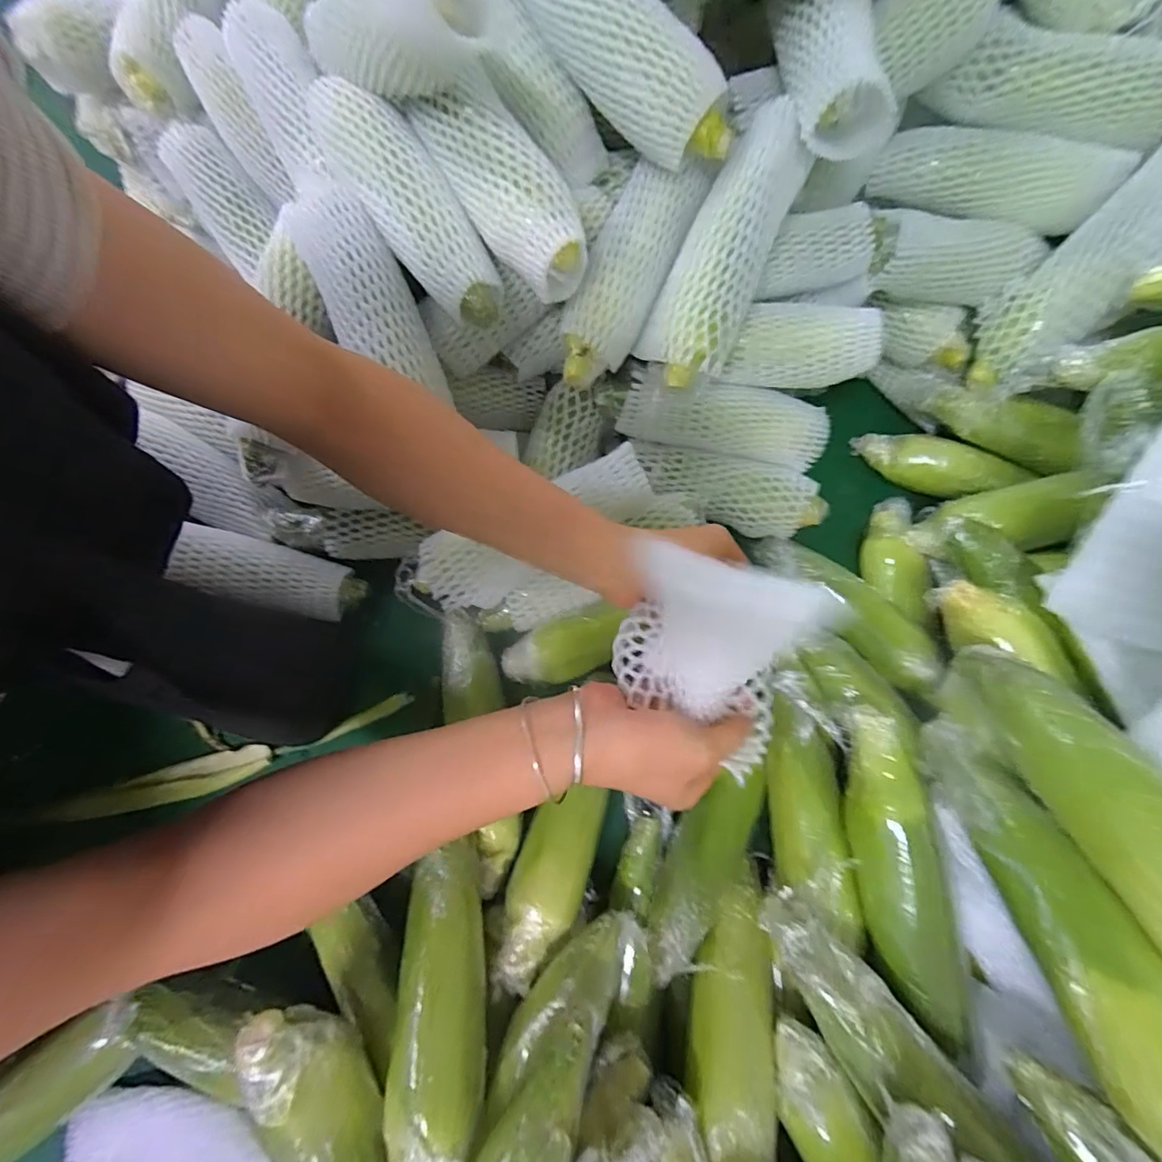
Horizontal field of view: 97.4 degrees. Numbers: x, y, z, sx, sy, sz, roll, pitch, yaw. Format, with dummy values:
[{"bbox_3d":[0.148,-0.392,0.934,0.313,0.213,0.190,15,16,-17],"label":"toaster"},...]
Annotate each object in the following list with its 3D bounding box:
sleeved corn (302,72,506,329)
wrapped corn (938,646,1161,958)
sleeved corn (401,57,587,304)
[{"bbox_3d":[-0.146,-0.314,0.413,0.065,0.070,0.242,-31,75,-12],"label":"sleeved corn"},{"bbox_3d":[0.307,0.138,0.288,0.051,0.069,0.233,-18,53,-8],"label":"wrapped corn"},{"bbox_3d":[-0.064,-0.308,0.395,0.065,0.057,0.188,-30,75,-12],"label":"sleeved corn"}]

